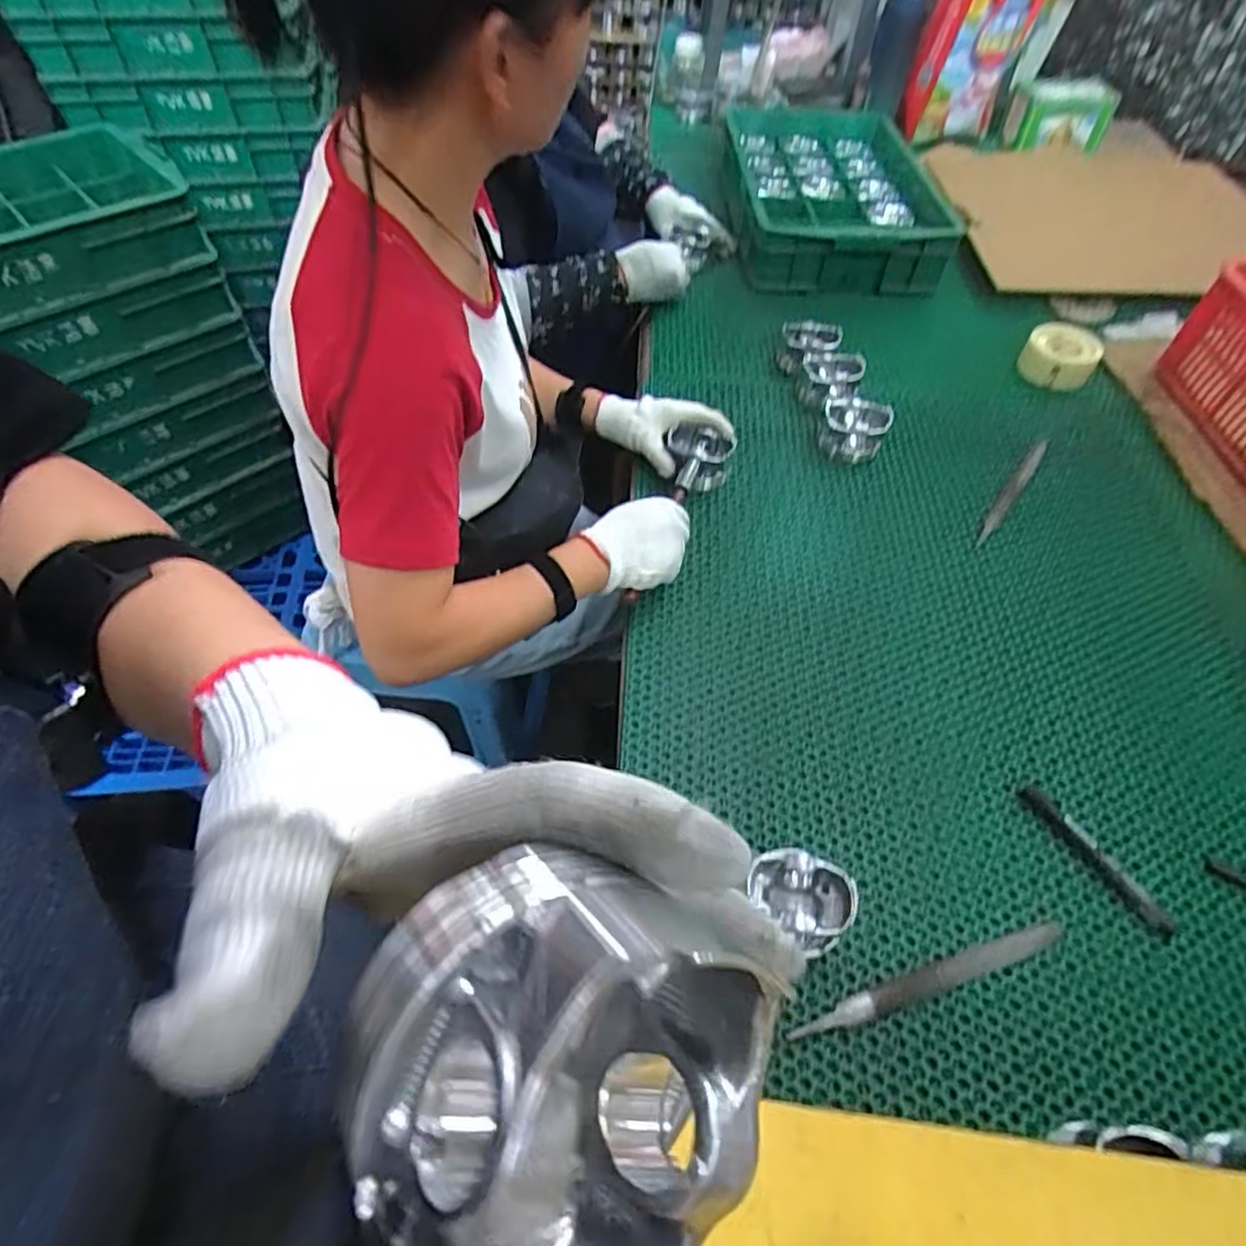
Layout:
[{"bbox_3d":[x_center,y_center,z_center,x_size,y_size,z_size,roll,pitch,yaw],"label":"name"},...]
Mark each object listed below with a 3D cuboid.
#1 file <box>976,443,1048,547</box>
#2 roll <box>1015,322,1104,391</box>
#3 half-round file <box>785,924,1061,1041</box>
[{"bbox_3d":[0.486,-0.167,0.847,0.020,0.005,0.238,34,61,22],"label":"file"},{"bbox_3d":[0.627,-0.382,0.979,0.096,0.051,0.096,0,54,0],"label":"roll"},{"bbox_3d":[0.238,0.277,0.527,0.235,0.005,0.019,-15,56,-11],"label":"half-round file"}]

